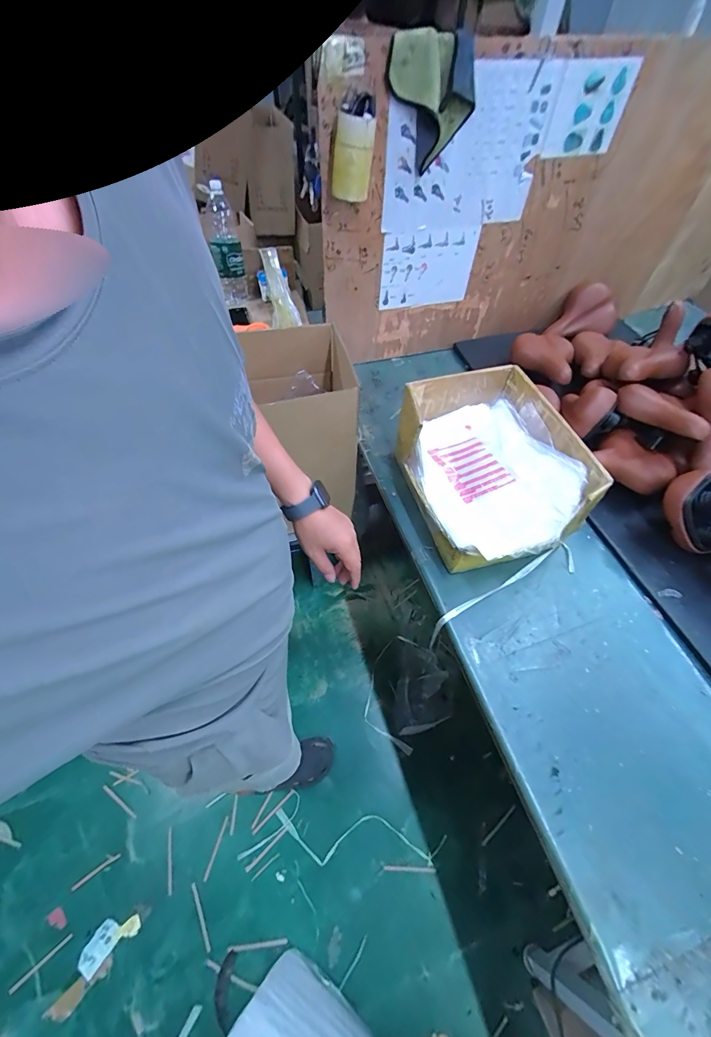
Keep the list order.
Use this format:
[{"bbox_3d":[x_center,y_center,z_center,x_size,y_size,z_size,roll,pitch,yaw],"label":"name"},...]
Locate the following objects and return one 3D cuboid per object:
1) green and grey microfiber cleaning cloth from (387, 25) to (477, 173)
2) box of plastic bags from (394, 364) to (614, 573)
[{"bbox_3d":[0.175,-0.919,0.829,0.169,0.208,0.051,-34,52,17],"label":"green and grey microfiber cleaning cloth"},{"bbox_3d":[0.292,-0.126,0.881,0.312,0.181,0.433,-11,56,-9],"label":"box of plastic bags"}]

